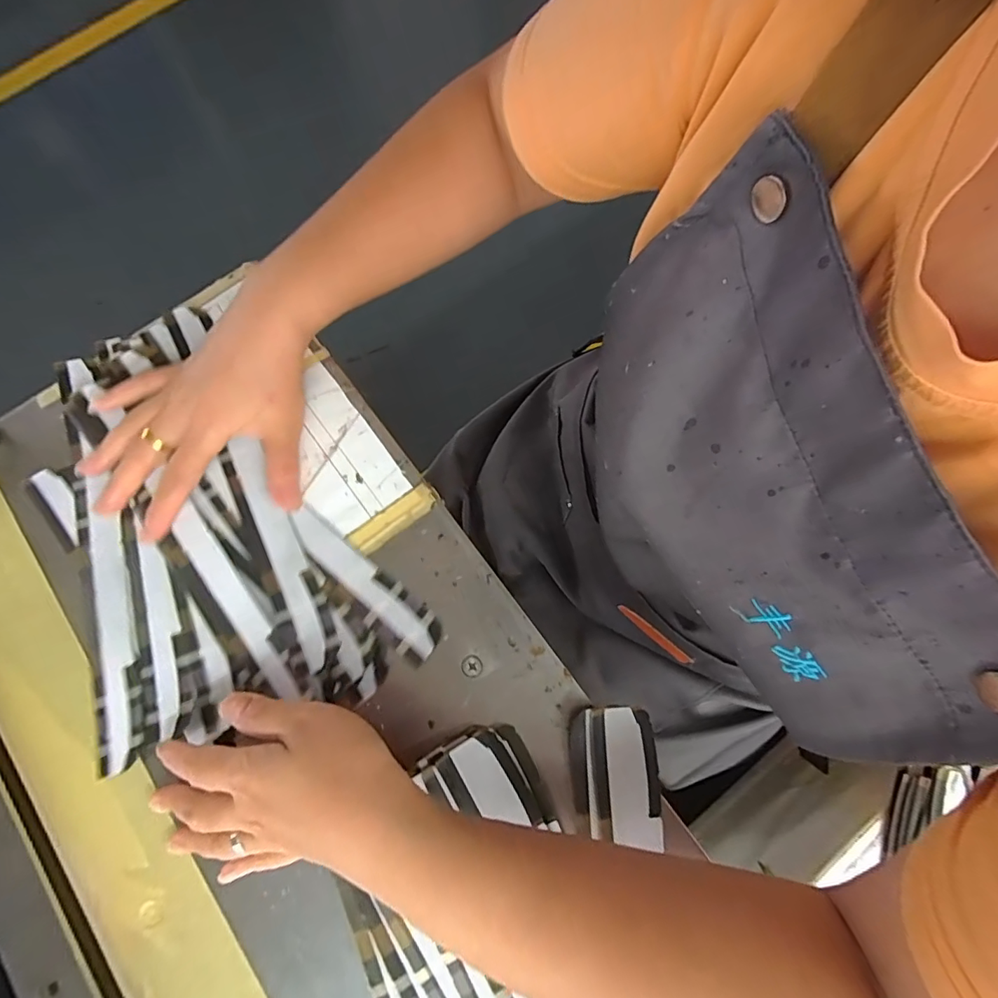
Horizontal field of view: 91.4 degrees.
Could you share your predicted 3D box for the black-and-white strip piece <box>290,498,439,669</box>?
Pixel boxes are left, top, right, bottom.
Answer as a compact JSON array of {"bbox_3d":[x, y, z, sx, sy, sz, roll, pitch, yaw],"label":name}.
[{"bbox_3d":[-0.083,0.049,0.297,0.118,0.006,0.025,42,81,8],"label":"black-and-white strip piece"}]

